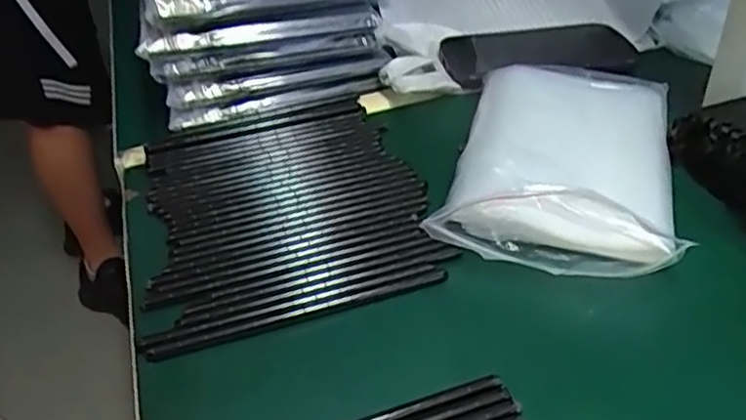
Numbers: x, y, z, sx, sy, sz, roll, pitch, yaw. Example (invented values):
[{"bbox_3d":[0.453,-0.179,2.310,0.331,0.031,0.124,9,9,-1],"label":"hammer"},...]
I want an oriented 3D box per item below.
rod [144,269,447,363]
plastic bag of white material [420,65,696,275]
[{"bbox_3d":[-0.041,0.059,0.379,0.175,0.005,0.010,-14,39,-11],"label":"rod"},{"bbox_3d":[0.129,-0.041,0.448,0.146,0.046,0.217,7,40,14],"label":"plastic bag of white material"}]

